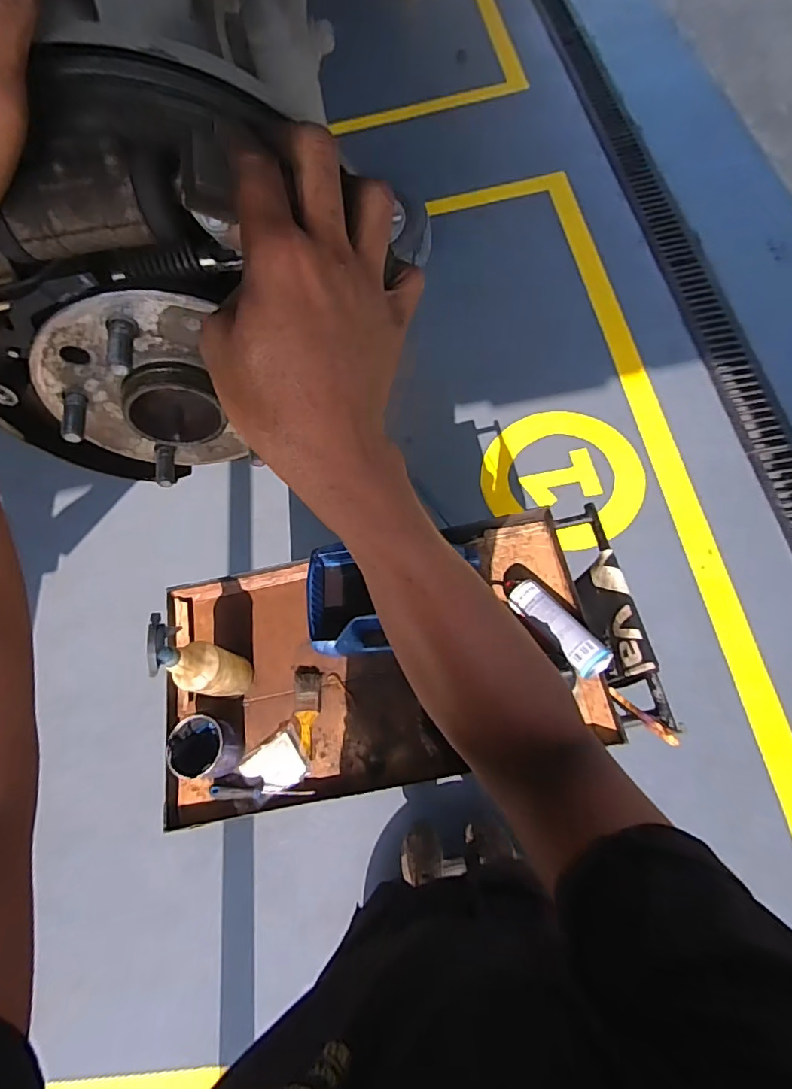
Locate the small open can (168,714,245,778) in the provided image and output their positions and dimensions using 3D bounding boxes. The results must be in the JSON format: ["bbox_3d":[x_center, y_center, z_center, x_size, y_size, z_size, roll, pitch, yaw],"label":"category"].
[{"bbox_3d":[-0.341,0.360,0.928,0.090,0.104,0.111,-24,66,-5],"label":"small open can"}]

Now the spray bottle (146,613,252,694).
[{"bbox_3d":[-0.333,0.214,0.902,0.077,0.293,0.087,18,69,13],"label":"spray bottle"}]

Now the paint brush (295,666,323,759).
[{"bbox_3d":[-0.167,0.311,0.978,0.051,0.011,0.163,-5,66,3],"label":"paint brush"}]

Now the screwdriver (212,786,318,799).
[{"bbox_3d":[-0.240,0.446,0.924,0.185,0.021,0.020,1,67,6],"label":"screwdriver"}]

